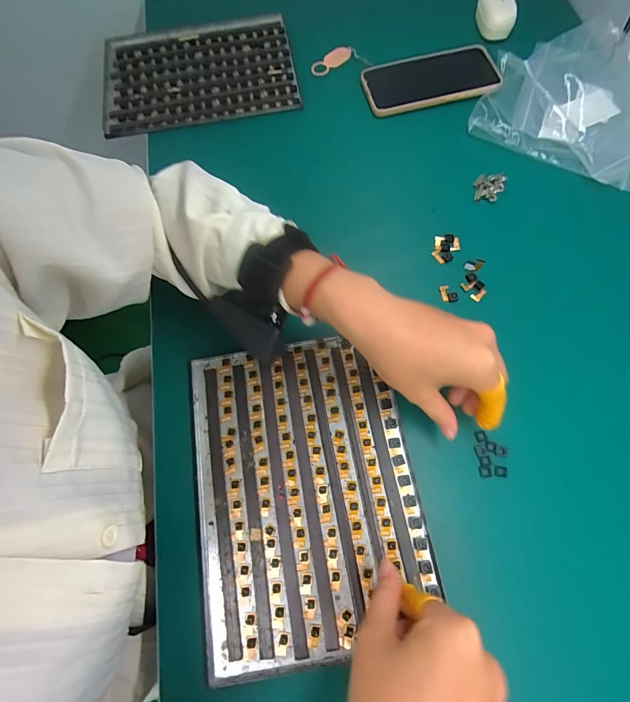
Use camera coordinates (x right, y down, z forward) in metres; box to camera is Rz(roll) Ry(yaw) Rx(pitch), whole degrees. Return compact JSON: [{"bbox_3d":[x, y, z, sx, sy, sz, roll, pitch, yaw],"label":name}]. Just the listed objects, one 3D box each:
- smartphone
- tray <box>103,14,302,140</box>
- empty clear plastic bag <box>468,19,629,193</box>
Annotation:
[{"bbox_3d":[0.144,-0.343,0.437,0.162,0.012,0.084,-12,71,-1],"label":"smartphone"},{"bbox_3d":[-0.153,-0.365,0.461,0.246,0.015,0.180,-9,71,0],"label":"tray"},{"bbox_3d":[0.322,-0.291,0.403,0.229,0.035,0.196,33,76,13],"label":"empty clear plastic bag"}]

